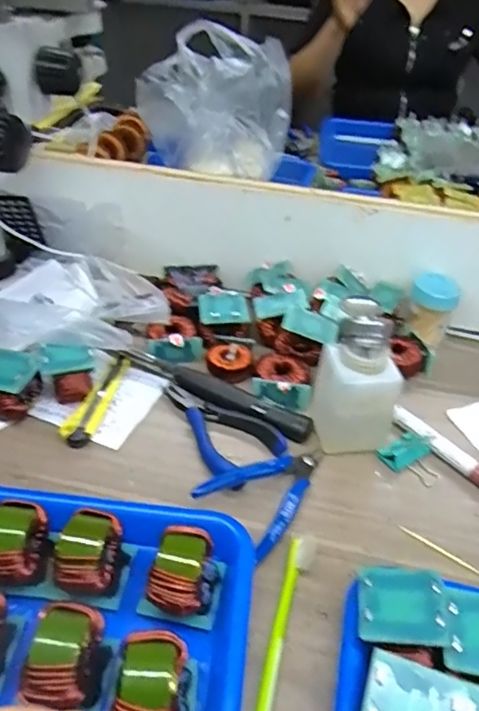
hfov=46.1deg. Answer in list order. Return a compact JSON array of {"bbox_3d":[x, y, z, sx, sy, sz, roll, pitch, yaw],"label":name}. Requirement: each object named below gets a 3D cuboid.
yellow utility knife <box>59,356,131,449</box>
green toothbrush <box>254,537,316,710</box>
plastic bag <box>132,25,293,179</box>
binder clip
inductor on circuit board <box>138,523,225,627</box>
[{"bbox_3d":[-0.121,0.037,0.496,0.022,0.012,0.110,11,40,10],"label":"yellow utility knife"},{"bbox_3d":[0.021,0.188,0.324,0.016,0.015,0.185,12,40,10],"label":"green toothbrush"},{"bbox_3d":[-0.033,-0.349,0.774,0.207,0.148,0.141,-1,39,-6],"label":"plastic bag"},{"bbox_3d":[0.145,0.080,0.459,0.043,0.025,0.045,-26,48,-31],"label":"binder clip"},{"bbox_3d":[-0.035,0.135,0.345,0.044,0.046,0.042,9,40,7],"label":"inductor on circuit board"}]

